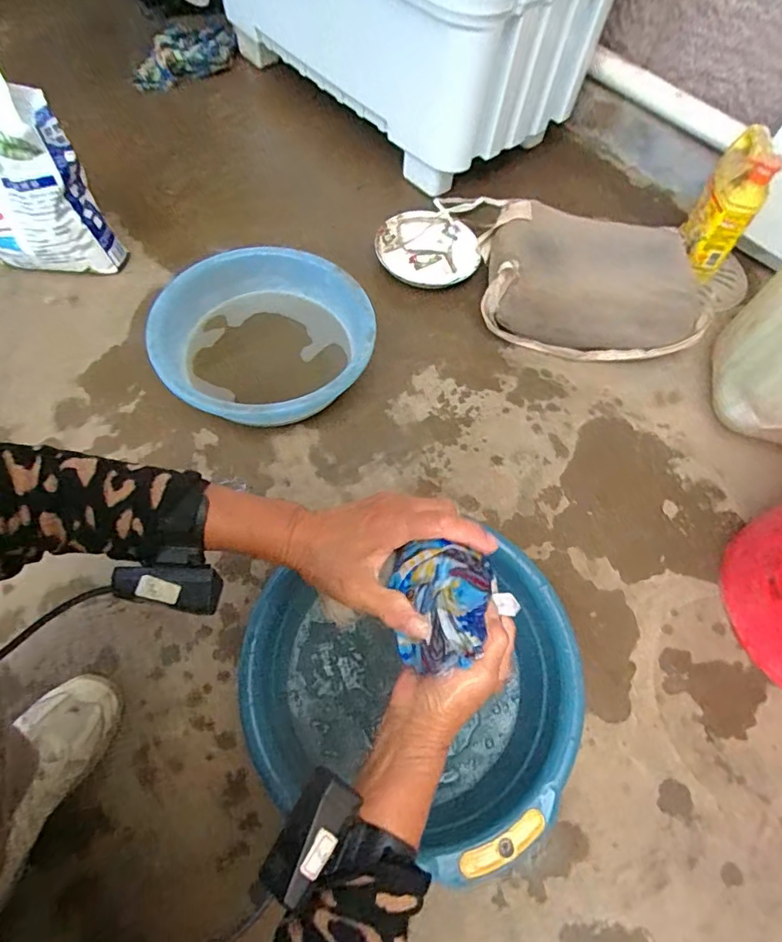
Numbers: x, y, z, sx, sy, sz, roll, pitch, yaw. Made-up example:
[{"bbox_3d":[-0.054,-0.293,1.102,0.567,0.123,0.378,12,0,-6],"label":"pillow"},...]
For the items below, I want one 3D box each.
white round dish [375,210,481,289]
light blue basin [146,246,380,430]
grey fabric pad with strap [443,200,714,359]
[{"bbox_3d":[0.072,-0.410,0.934,0.183,0.034,0.156,23,64,8],"label":"white round dish"},{"bbox_3d":[-0.183,-0.191,0.756,0.296,0.096,0.296,1,63,-3],"label":"light blue basin"},{"bbox_3d":[0.318,-0.312,0.838,0.320,0.115,0.217,5,63,-1],"label":"grey fabric pad with strap"}]

